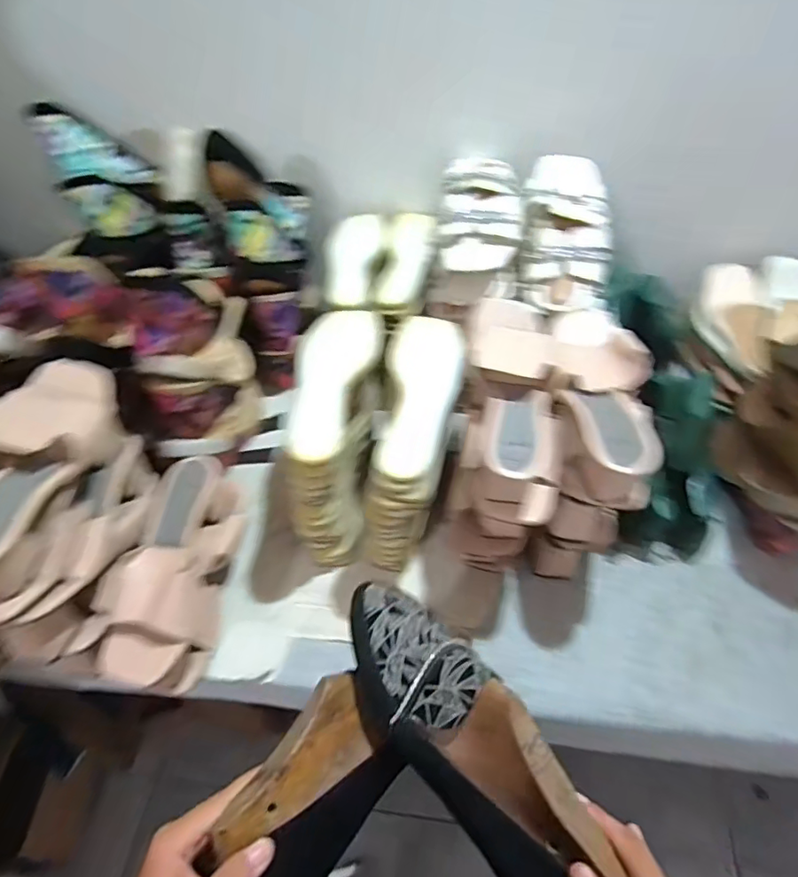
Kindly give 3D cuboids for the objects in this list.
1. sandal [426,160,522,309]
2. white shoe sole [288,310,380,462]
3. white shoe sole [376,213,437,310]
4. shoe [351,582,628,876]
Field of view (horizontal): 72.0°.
[{"bbox_3d":[0.107,-0.283,0.770,0.118,0.123,0.216,3,49,5],"label":"sandal"},{"bbox_3d":[-0.080,-0.073,0.637,0.080,0.027,0.238,8,50,9],"label":"white shoe sole"},{"bbox_3d":[0.015,-0.274,0.834,0.067,0.039,0.224,4,49,6],"label":"white shoe sole"},{"bbox_3d":[0.038,0.191,0.365,0.077,0.069,0.228,-31,56,-22],"label":"shoe"}]

